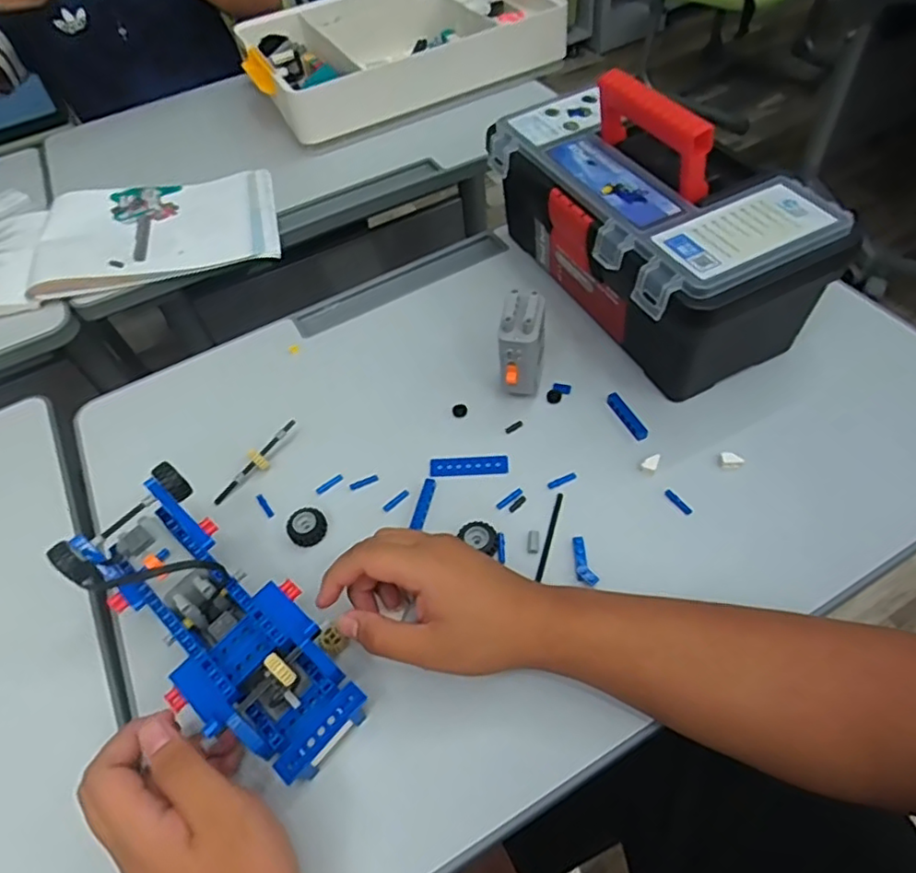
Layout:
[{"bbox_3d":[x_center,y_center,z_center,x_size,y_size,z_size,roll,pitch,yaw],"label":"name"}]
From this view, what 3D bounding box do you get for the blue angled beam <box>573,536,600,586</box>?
[{"bbox_3d":[0.090,0.090,0.440,0.012,0.008,0.037,-13,54,-4],"label":"blue angled beam"}]

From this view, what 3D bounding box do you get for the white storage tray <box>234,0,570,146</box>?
[{"bbox_3d":[-0.099,-0.603,0.930,0.426,0.085,0.318,-23,54,-10],"label":"white storage tray"}]

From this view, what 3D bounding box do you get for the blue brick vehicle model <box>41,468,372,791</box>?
[{"bbox_3d":[-0.153,0.114,0.386,0.215,0.070,0.088,39,65,15],"label":"blue brick vehicle model"}]

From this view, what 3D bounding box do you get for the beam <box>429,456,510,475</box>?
[{"bbox_3d":[0.009,0.023,0.500,0.064,0.004,0.018,-2,54,4],"label":"beam"}]

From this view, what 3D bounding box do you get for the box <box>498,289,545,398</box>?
[{"bbox_3d":[0.054,-0.074,0.507,0.035,0.082,0.046,2,54,6],"label":"box"}]

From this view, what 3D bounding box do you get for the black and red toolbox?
[{"bbox_3d":[0.160,-0.196,0.533,0.151,0.180,0.286,-24,56,-12],"label":"black and red toolbox"}]

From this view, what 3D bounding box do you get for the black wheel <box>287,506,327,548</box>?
[{"bbox_3d":[-0.118,0.071,0.474,0.029,0.011,0.029,-2,54,3],"label":"black wheel"}]

